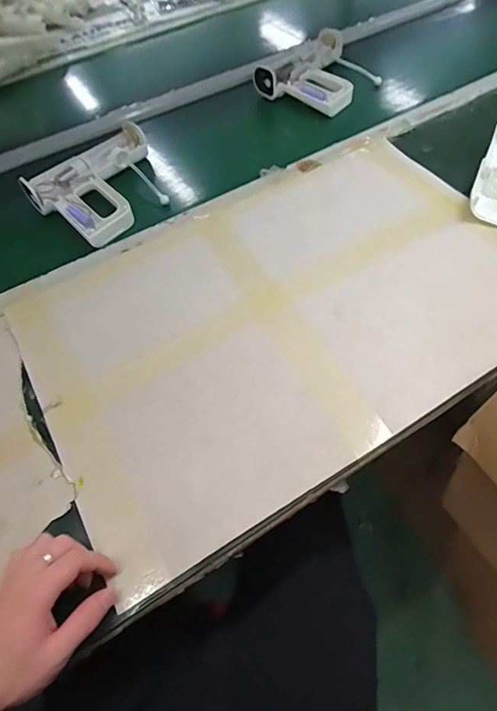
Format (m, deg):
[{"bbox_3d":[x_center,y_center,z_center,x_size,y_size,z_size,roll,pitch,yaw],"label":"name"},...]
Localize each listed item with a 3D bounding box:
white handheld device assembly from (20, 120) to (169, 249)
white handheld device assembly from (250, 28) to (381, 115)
[{"bbox_3d":[-0.217,-0.274,0.700,0.185,0.048,0.217,33,64,25],"label":"white handheld device assembly"},{"bbox_3d":[0.143,-0.544,0.858,0.181,0.058,0.206,28,62,22],"label":"white handheld device assembly"}]

